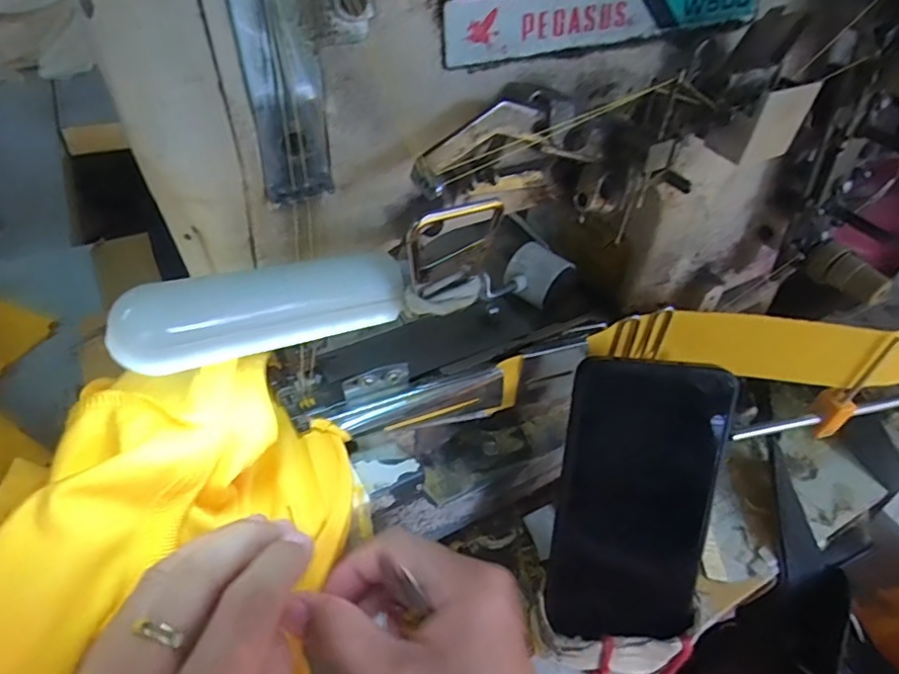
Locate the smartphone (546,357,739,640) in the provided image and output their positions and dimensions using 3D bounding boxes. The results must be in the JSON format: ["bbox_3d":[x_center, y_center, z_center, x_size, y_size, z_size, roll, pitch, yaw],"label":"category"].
[{"bbox_3d":[0.099,0.086,0.303,0.080,0.153,0.015,5,16,4],"label":"smartphone"}]

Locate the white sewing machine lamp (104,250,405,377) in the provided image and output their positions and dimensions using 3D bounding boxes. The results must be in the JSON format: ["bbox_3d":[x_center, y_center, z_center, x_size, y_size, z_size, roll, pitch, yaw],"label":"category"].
[{"bbox_3d":[-0.051,-0.009,0.170,0.087,0.016,0.019,-16,46,-38],"label":"white sewing machine lamp"}]

